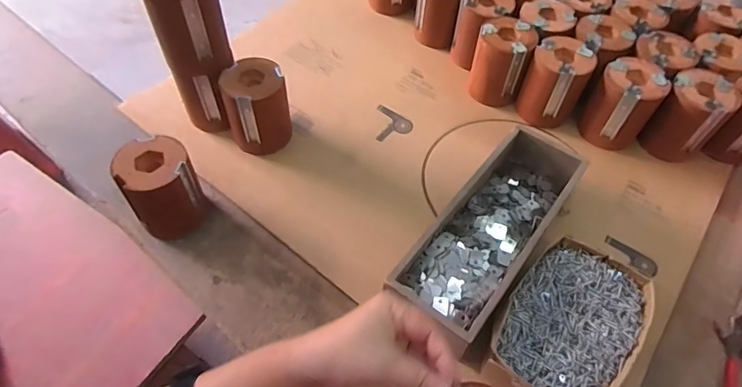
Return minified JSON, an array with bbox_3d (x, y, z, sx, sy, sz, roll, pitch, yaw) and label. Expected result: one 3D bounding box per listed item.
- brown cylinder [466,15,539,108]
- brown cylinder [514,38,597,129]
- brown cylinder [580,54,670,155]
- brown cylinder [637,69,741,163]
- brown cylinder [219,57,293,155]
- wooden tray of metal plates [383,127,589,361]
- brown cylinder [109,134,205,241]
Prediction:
[{"bbox_3d":[0.190,-0.191,0.666,0.076,0.101,0.079,15,57,9],"label":"brown cylinder"},{"bbox_3d":[0.260,-0.157,0.643,0.079,0.096,0.081,19,57,12],"label":"brown cylinder"},{"bbox_3d":[0.343,-0.120,0.620,0.079,0.098,0.080,32,61,20],"label":"brown cylinder"},{"bbox_3d":[0.425,-0.102,0.612,0.084,0.099,0.077,-36,63,-23],"label":"brown cylinder"},{"bbox_3d":[-0.147,-0.111,0.594,0.079,0.103,0.075,-17,57,-12],"label":"brown cylinder"},{"bbox_3d":[0.140,0.041,0.525,0.099,0.067,0.298,33,61,20],"label":"wooden tray of metal plates"},{"bbox_3d":[-0.241,-0.004,0.534,0.076,0.104,0.078,-23,59,-15],"label":"brown cylinder"}]

